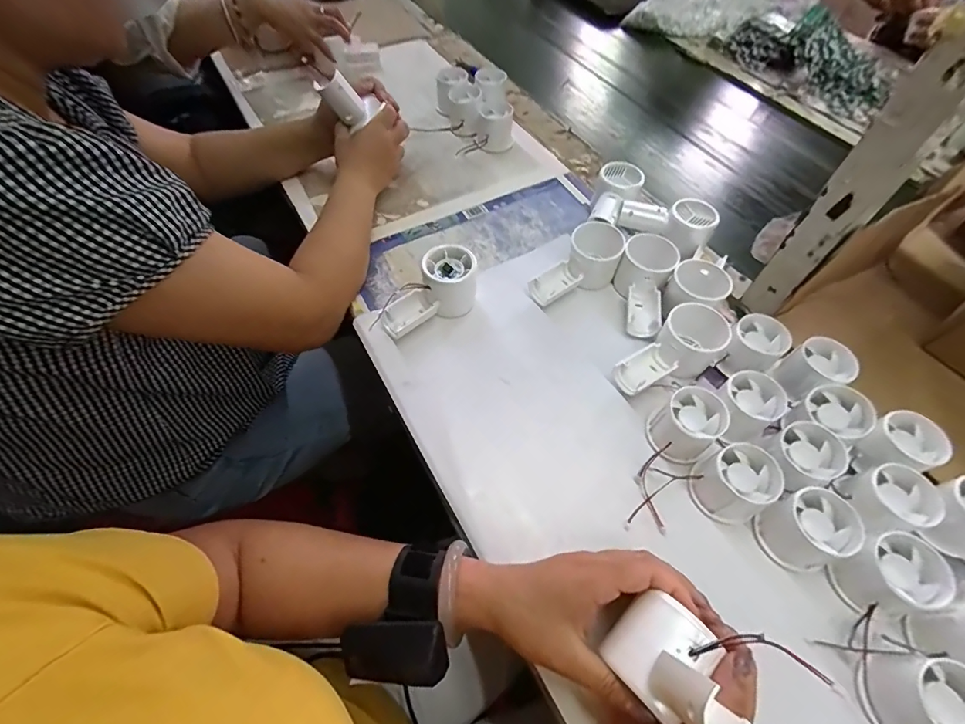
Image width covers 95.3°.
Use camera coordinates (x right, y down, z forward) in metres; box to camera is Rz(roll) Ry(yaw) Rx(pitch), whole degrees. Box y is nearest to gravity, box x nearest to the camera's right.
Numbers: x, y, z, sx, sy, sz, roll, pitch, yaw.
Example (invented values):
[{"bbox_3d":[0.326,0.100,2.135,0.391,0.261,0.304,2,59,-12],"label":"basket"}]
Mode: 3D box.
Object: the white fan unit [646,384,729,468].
[{"bbox_3d":[0.186,0.057,0.403,0.057,0.041,0.053,-38,66,-24],"label":"white fan unit"}]

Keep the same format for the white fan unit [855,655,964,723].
[{"bbox_3d":[0.297,0.228,0.294,0.061,0.044,0.051,0,56,-2],"label":"white fan unit"}]

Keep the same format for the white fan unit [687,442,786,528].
[{"bbox_3d":[0.215,0.104,0.374,0.058,0.044,0.054,1,56,-2],"label":"white fan unit"}]

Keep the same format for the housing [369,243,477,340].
[{"bbox_3d":[-0.055,-0.072,0.474,0.049,0.058,0.120,40,64,22],"label":"housing"}]

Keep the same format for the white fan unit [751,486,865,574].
[{"bbox_3d":[0.262,0.136,0.355,0.052,0.046,0.053,-11,58,-9],"label":"white fan unit"}]

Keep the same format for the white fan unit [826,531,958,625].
[{"bbox_3d":[0.311,0.165,0.335,0.053,0.048,0.053,-13,58,-11],"label":"white fan unit"}]

